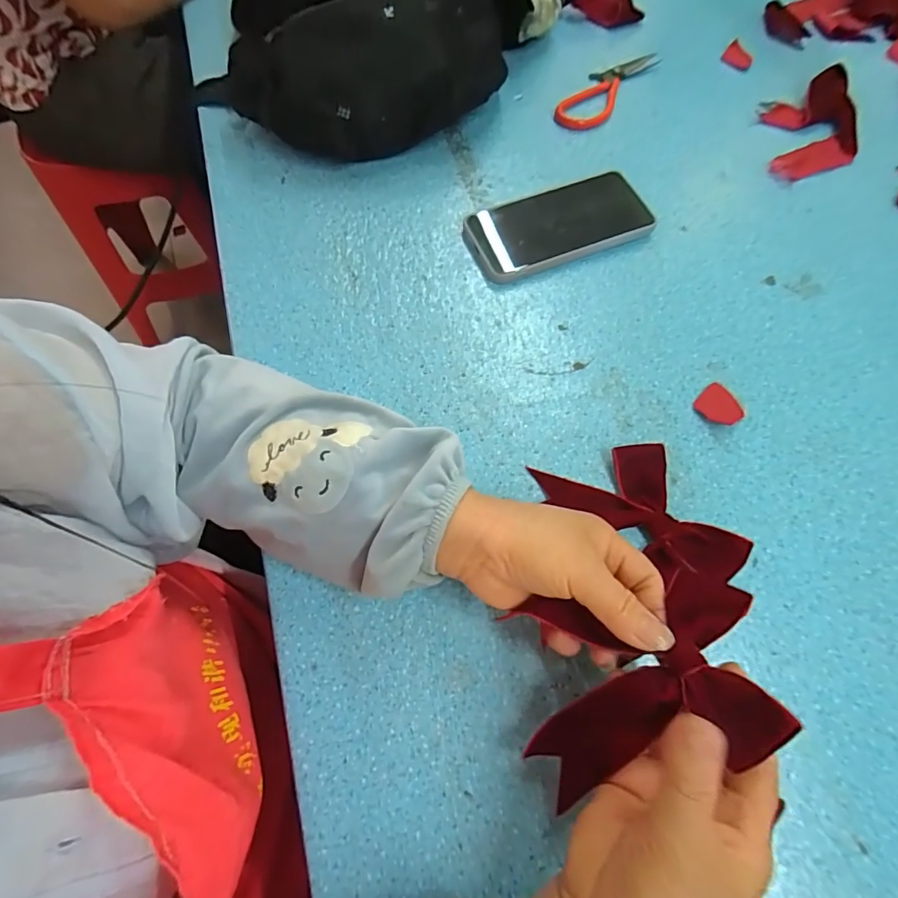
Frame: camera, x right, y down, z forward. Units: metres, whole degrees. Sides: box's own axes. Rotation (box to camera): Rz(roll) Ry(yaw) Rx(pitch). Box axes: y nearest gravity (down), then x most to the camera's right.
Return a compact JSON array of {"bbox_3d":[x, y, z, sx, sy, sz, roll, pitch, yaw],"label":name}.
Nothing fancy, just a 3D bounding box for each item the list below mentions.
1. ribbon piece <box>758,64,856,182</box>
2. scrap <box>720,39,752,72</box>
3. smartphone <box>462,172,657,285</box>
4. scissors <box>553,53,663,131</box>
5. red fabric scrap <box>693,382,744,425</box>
[{"bbox_3d":[0.377,-0.342,0.493,0.090,0.020,0.148,5,68,1],"label":"ribbon piece"},{"bbox_3d":[0.333,-0.452,0.544,0.033,0.010,0.030,34,71,12],"label":"scrap"},{"bbox_3d":[0.099,-0.206,0.434,0.162,0.015,0.079,-20,70,-9],"label":"smartphone"},{"bbox_3d":[0.171,-0.394,0.513,0.048,0.005,0.159,36,72,12],"label":"scissors"},{"bbox_3d":[0.215,-0.034,0.373,0.034,0.004,0.034,0,68,-1],"label":"red fabric scrap"}]

